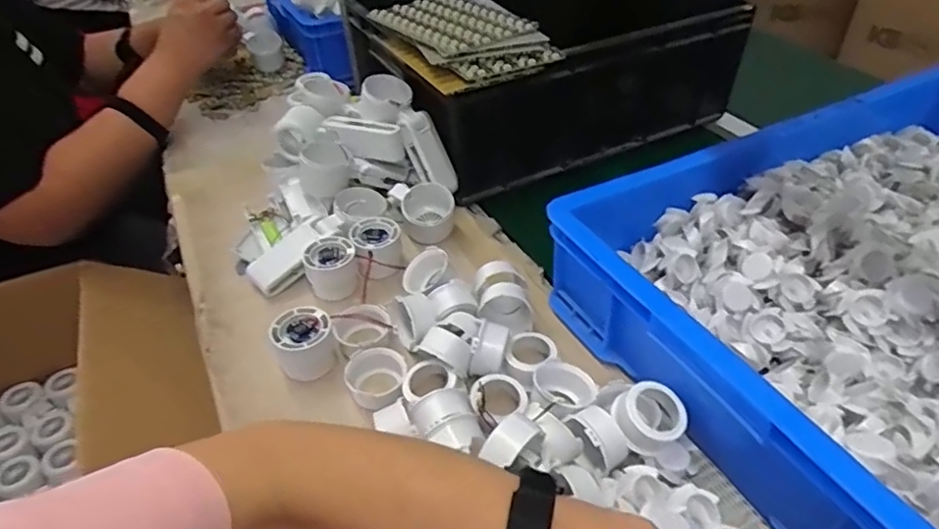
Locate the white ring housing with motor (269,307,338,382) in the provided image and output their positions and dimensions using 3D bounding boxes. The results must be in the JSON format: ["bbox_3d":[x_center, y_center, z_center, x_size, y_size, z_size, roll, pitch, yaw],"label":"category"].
[{"bbox_3d":[-0.150,0.076,0.547,0.051,0.049,0.049,-2,41,1],"label":"white ring housing with motor"}]

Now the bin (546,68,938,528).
[{"bbox_3d":[0.423,0.002,0.539,0.610,0.111,0.426,-21,44,-20],"label":"bin"}]

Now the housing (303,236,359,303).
[{"bbox_3d":[-0.146,0.004,0.629,0.053,0.045,0.055,-19,43,-17],"label":"housing"}]

